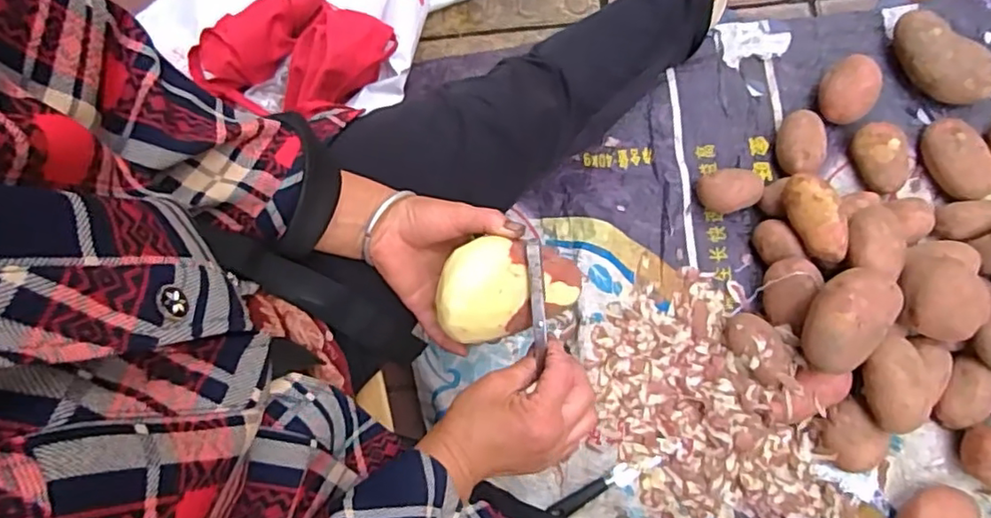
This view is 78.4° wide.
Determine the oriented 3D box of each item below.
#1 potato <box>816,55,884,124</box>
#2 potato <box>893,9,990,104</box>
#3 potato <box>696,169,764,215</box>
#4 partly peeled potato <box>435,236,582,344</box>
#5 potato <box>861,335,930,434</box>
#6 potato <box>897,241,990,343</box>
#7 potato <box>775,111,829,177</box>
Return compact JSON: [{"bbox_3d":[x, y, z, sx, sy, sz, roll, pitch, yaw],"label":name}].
[{"bbox_3d":[0.480,-0.227,0.830,0.087,0.058,0.075,-44,78,-5],"label":"potato"},{"bbox_3d":[0.604,-0.269,0.829,0.072,0.062,0.149,-42,78,-5],"label":"potato"},{"bbox_3d":[0.314,-0.090,0.816,0.076,0.044,0.058,-10,77,3],"label":"potato"},{"bbox_3d":[0.006,0.019,0.489,0.132,0.062,0.077,-9,106,-38],"label":"partly peeled potato"},{"bbox_3d":[0.464,0.145,0.708,0.062,0.056,0.110,0,78,5],"label":"potato"},{"bbox_3d":[0.524,0.029,0.717,0.090,0.066,0.122,16,80,8],"label":"potato"},{"bbox_3d":[0.415,-0.156,0.828,0.060,0.048,0.093,6,78,6],"label":"potato"}]

